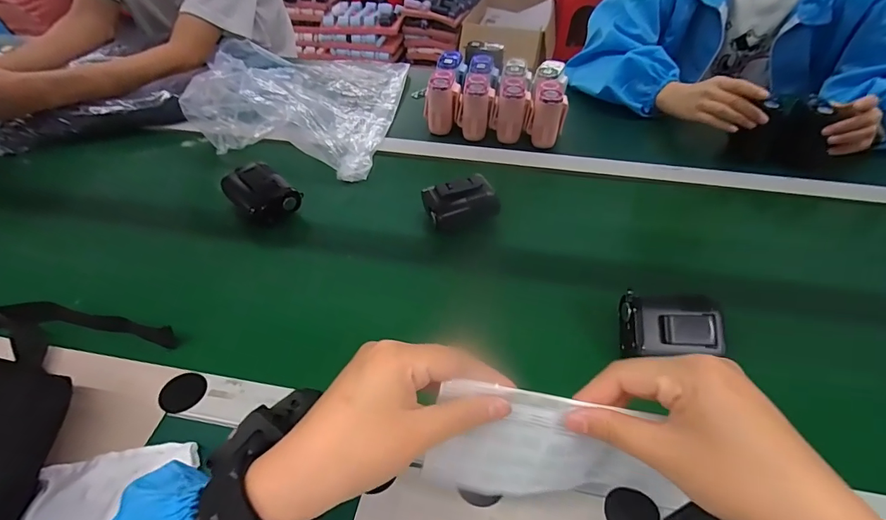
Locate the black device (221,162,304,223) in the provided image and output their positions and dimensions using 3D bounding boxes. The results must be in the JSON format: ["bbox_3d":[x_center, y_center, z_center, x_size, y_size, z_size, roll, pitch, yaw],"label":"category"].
[{"bbox_3d":[-0.228,-0.083,0.546,0.079,0.053,0.065,32,54,28],"label":"black device"}]

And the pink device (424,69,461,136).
[{"bbox_3d":[-0.001,-0.254,0.694,0.055,0.078,0.066,3,45,4],"label":"pink device"}]

